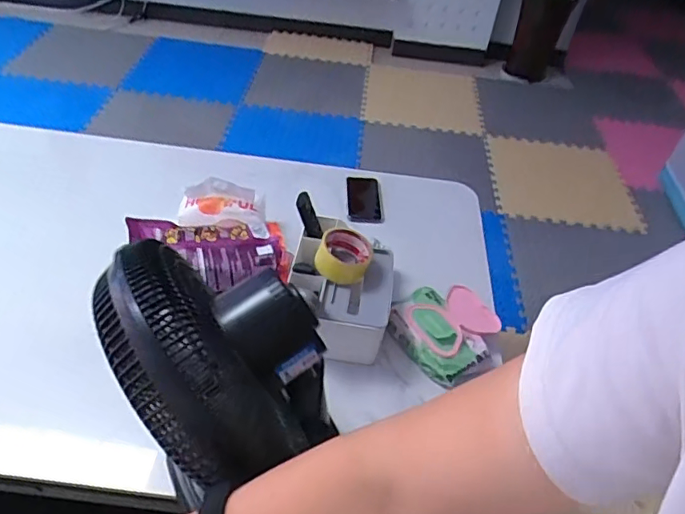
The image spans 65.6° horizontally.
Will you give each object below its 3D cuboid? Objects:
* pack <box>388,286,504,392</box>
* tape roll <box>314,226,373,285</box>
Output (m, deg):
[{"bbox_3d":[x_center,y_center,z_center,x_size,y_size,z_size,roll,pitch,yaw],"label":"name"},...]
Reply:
[{"bbox_3d":[0.191,0.130,0.950,0.176,0.050,0.176,-20,49,-26],"label":"pack"},{"bbox_3d":[0.003,-0.006,0.933,0.092,0.055,0.095,3,43,-3],"label":"tape roll"}]

